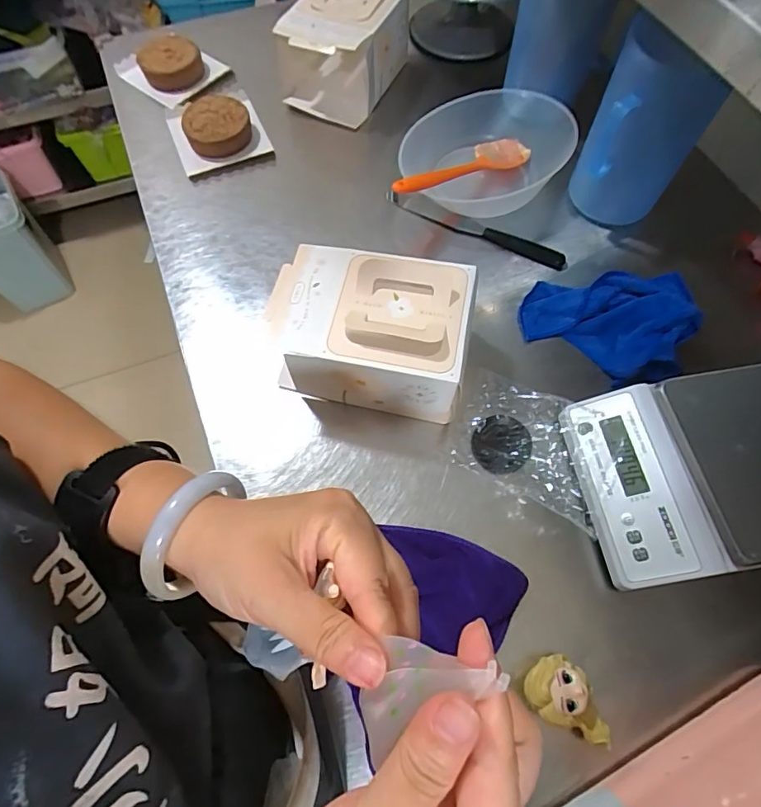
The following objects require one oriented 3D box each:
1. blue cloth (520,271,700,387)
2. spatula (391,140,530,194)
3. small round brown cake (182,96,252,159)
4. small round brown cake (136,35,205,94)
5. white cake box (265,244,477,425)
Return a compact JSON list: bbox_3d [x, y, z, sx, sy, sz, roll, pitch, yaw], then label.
[{"bbox_3d":[0.275,-0.098,0.578,0.203,0.052,0.150,-2,65,-2],"label":"blue cloth"},{"bbox_3d":[0.107,-0.320,0.658,0.263,0.022,0.055,-32,69,-32],"label":"spatula"},{"bbox_3d":[-0.241,-0.409,0.730,0.094,0.037,0.099,0,65,-1],"label":"small round brown cake"},{"bbox_3d":[-0.343,-0.561,0.800,0.097,0.029,0.102,0,65,-1],"label":"small round brown cake"},{"bbox_3d":[-0.012,-0.072,0.526,0.196,0.121,0.141,10,66,4],"label":"white cake box"}]

